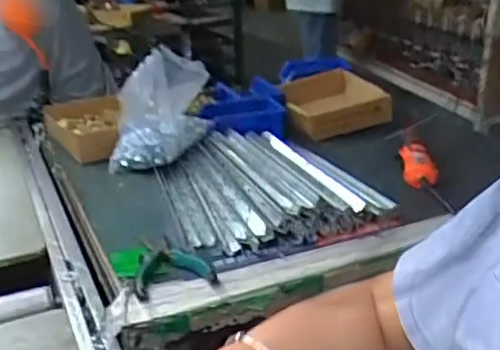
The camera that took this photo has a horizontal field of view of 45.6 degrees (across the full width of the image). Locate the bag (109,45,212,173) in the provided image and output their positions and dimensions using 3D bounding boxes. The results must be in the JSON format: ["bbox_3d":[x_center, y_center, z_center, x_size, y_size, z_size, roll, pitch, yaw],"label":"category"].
[{"bbox_3d":[-0.152,-0.126,1.019,0.152,0.175,0.196,-1,24,3],"label":"bag"}]

